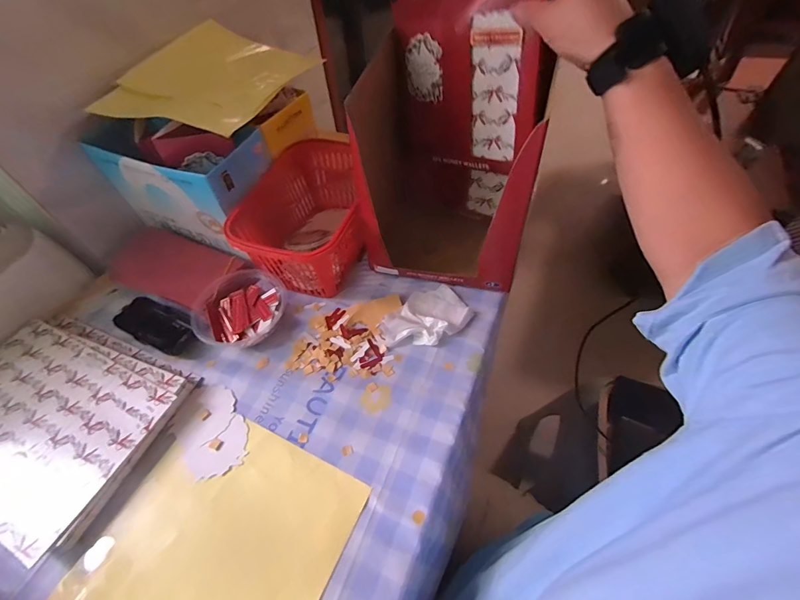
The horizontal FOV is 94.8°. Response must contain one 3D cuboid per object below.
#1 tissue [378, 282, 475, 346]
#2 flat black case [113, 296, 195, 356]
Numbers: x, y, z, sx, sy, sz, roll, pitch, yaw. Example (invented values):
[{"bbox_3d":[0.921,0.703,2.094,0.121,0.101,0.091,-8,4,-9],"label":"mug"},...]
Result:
[{"bbox_3d":[0.033,0.022,0.478,0.116,0.020,0.076,-27,57,-16],"label":"tissue"},{"bbox_3d":[-0.314,0.029,0.474,0.117,0.019,0.057,21,59,10],"label":"flat black case"}]

